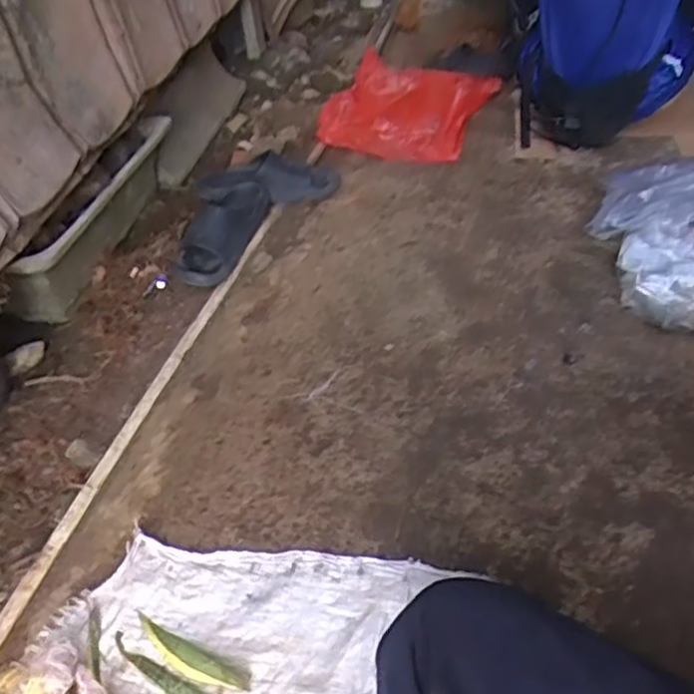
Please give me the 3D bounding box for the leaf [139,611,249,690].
[{"bbox_3d":[-0.177,0.339,0.751,0.158,0.019,0.031,19,47,24],"label":"leaf"}]

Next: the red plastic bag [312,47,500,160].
[{"bbox_3d":[0.150,-0.555,1.583,0.349,0.139,0.317,24,49,28],"label":"red plastic bag"}]

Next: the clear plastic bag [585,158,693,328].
[{"bbox_3d":[0.579,-0.228,1.214,0.293,0.112,0.483,28,51,31],"label":"clear plastic bag"}]

